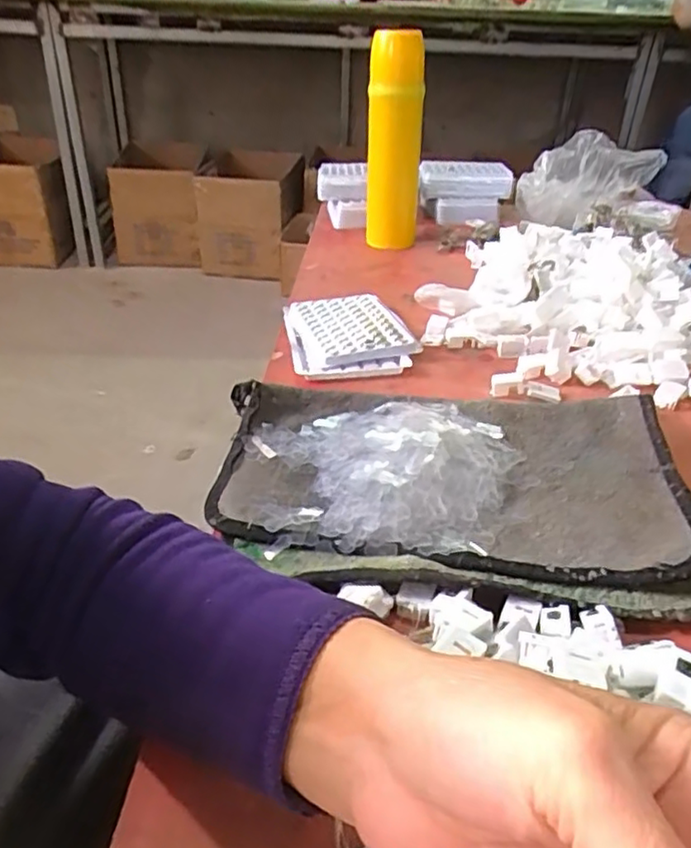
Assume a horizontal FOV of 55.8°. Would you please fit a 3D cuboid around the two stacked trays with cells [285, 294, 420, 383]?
[{"bbox_3d":[0.002,-0.081,0.590,0.106,0.018,0.124,-3,34,-9],"label":"two stacked trays with cells"}]

